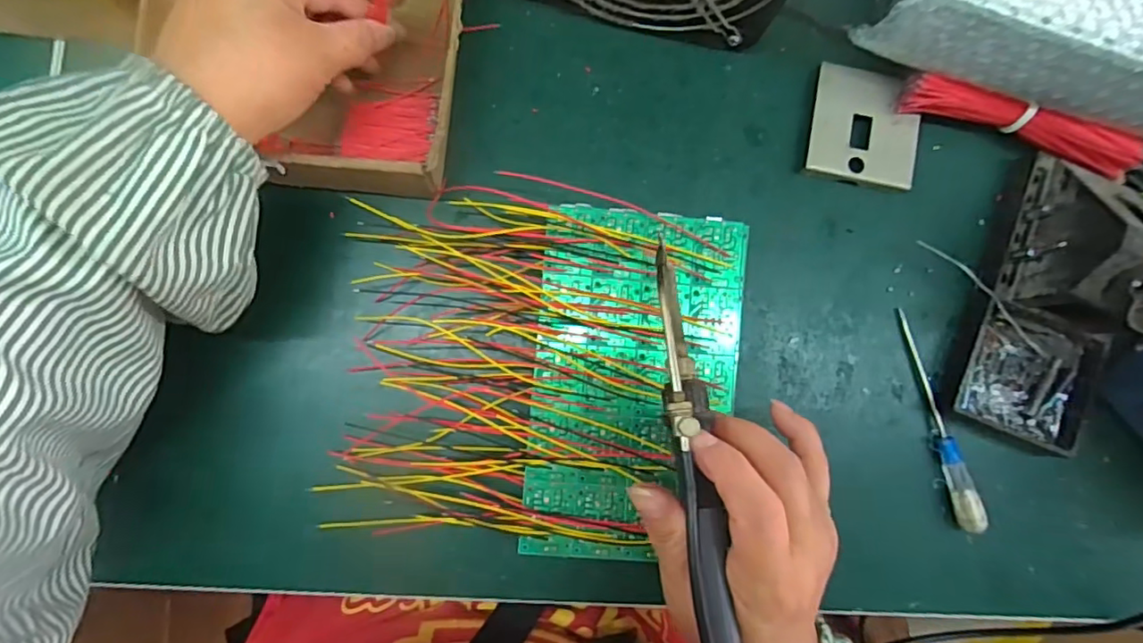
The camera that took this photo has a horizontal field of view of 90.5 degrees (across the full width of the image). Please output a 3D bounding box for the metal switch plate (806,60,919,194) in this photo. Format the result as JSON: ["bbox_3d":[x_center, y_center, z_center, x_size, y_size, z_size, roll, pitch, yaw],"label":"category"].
[{"bbox_3d":[0.171,-0.113,0.332,0.063,0.009,0.064,9,84,-3],"label":"metal switch plate"}]

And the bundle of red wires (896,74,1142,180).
[{"bbox_3d":[0.256,-0.111,0.321,0.137,0.024,0.018,15,84,-3],"label":"bundle of red wires"}]

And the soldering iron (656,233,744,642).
[{"bbox_3d":[0.050,0.053,0.230,0.021,0.023,0.173,-6,79,-4],"label":"soldering iron"}]

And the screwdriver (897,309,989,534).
[{"bbox_3d":[0.211,0.055,0.321,0.012,0.016,0.125,-13,86,-5],"label":"screwdriver"}]

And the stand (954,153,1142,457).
[{"bbox_3d":[0.278,-0.011,0.301,0.073,0.067,0.158,21,84,-2],"label":"stand"}]

